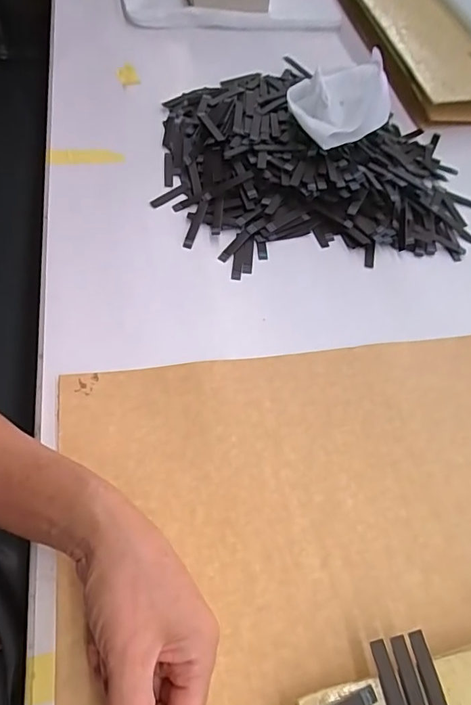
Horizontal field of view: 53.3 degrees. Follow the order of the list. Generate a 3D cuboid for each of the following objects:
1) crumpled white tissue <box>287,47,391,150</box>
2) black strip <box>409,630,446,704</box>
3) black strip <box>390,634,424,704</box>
[{"bbox_3d":[0.122,-0.279,0.533,0.124,0.049,0.114,-14,62,-15],"label":"crumpled white tissue"},{"bbox_3d":[0.116,0.198,0.276,0.010,0.004,0.060,-12,70,-8],"label":"black strip"},{"bbox_3d":[0.103,0.200,0.274,0.010,0.004,0.059,-10,70,-12],"label":"black strip"}]

